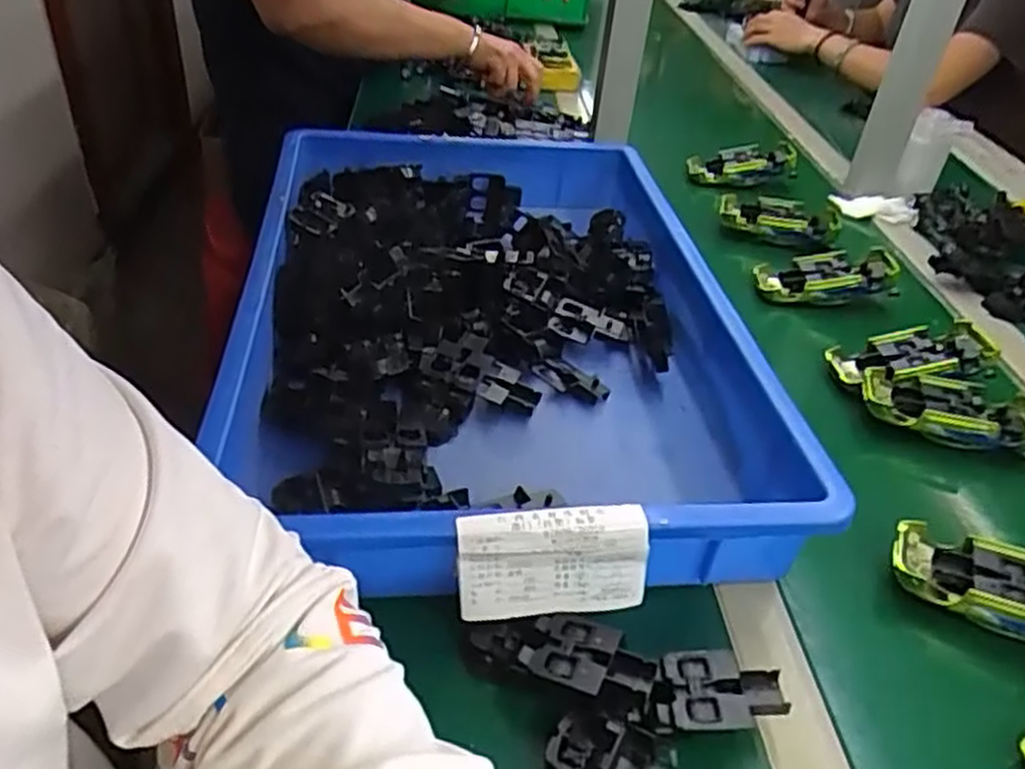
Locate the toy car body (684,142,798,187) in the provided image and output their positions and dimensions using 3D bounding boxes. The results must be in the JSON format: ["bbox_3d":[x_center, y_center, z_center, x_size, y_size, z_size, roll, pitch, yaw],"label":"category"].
[{"bbox_3d":[0.292,-0.278,1.000,0.131,0.047,0.033,-2,36,14],"label":"toy car body"}]

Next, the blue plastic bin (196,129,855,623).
[{"bbox_3d":[-0.019,-0.066,0.645,0.356,0.083,0.582,-1,38,-9],"label":"blue plastic bin"}]

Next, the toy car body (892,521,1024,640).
[{"bbox_3d":[0.307,0.131,0.484,0.135,0.040,0.056,23,41,21],"label":"toy car body"}]

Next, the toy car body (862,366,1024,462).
[{"bbox_3d":[0.351,0.019,0.629,0.133,0.025,0.062,16,39,13],"label":"toy car body"}]

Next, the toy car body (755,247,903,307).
[{"bbox_3d":[0.311,-0.108,0.784,0.135,0.032,0.060,-7,37,9],"label":"toy car body"}]

